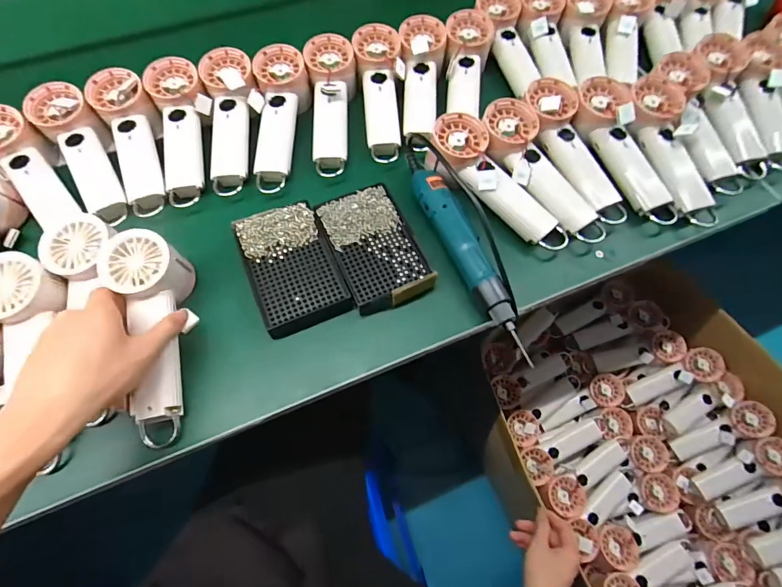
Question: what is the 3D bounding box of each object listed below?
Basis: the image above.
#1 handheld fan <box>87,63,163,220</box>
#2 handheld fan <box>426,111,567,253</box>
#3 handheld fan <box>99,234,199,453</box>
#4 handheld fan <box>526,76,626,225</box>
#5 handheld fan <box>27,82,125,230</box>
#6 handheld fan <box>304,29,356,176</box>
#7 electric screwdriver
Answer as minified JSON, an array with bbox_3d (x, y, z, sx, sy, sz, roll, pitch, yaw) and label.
[{"bbox_3d":[-0.303,-0.179,0.476,0.064,0.035,0.191,-18,79,-9],"label":"handheld fan"},{"bbox_3d":[0.116,-0.118,0.453,0.066,0.043,0.195,-39,83,-17],"label":"handheld fan"},{"bbox_3d":[-0.222,0.038,0.377,0.062,0.047,0.195,-11,79,-6],"label":"handheld fan"},{"bbox_3d":[0.215,-0.167,0.471,0.052,0.034,0.189,-18,78,-9],"label":"handheld fan"},{"bbox_3d":[-0.362,-0.168,0.468,0.070,0.040,0.177,-29,83,-13],"label":"handheld fan"},{"bbox_3d":[-0.076,-0.236,0.505,0.060,0.031,0.190,-2,79,-1],"label":"handheld fan"},{"bbox_3d":[0.079,-0.052,0.426,0.038,0.029,0.254,-22,66,-11],"label":"electric screwdriver"}]

